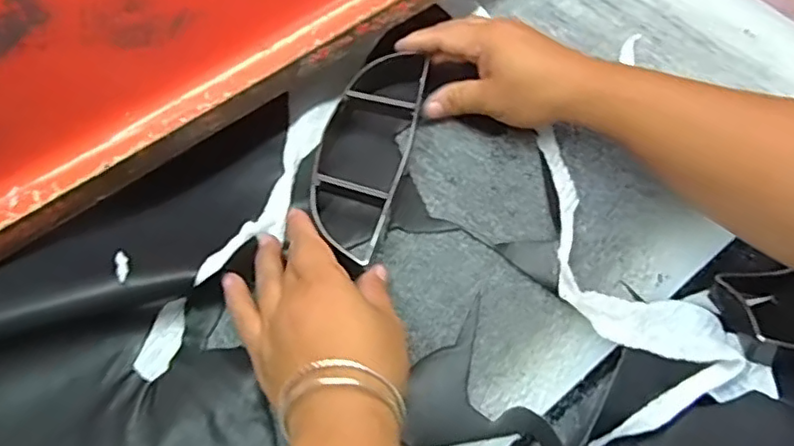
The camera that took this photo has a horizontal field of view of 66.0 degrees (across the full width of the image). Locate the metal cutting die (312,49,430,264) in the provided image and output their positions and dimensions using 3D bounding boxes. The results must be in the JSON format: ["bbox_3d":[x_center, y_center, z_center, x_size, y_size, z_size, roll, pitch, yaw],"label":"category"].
[{"bbox_3d":[-0.024,-0.054,0.432,0.064,0.019,0.180,10,60,5],"label":"metal cutting die"}]

